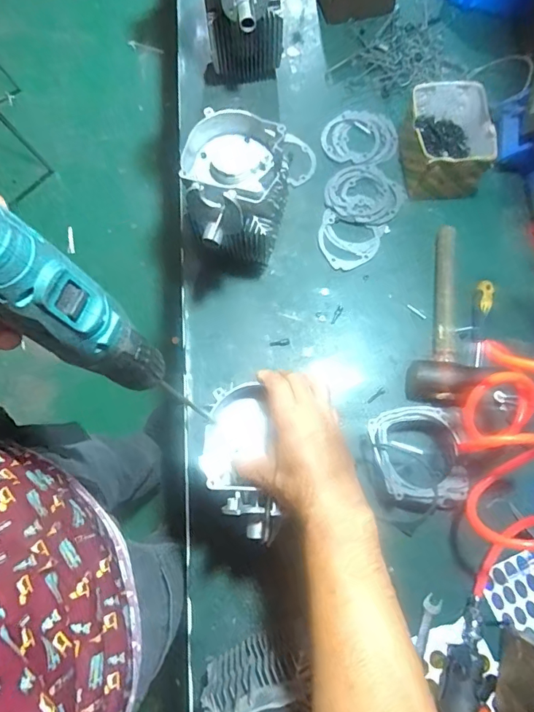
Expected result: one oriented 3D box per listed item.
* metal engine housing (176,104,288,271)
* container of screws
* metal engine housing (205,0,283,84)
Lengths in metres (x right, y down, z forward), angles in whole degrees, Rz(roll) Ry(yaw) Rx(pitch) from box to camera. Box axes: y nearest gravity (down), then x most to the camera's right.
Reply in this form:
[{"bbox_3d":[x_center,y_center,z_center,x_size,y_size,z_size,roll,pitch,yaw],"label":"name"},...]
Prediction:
[{"bbox_3d":[-0.037,-0.206,0.649,0.132,0.207,0.154,-4,74,-1],"label":"metal engine housing"},{"bbox_3d":[0.289,-0.343,0.733,0.130,0.091,0.152,3,74,1],"label":"container of screws"},{"bbox_3d":[-0.036,-0.551,0.741,0.114,0.214,0.153,-4,74,-1],"label":"metal engine housing"}]

